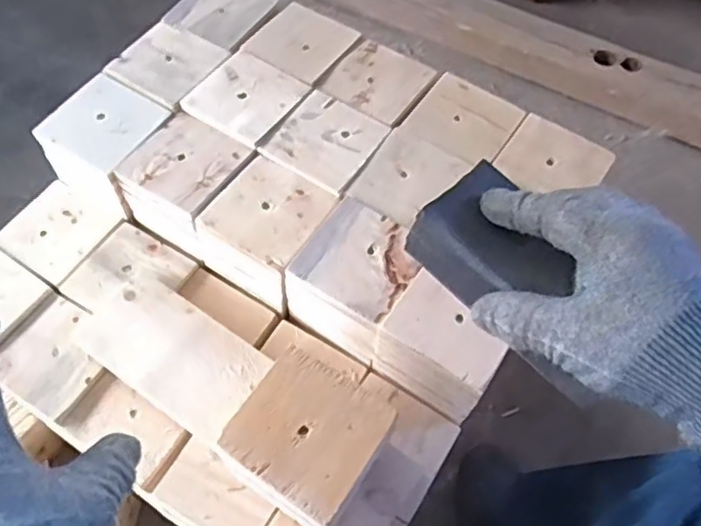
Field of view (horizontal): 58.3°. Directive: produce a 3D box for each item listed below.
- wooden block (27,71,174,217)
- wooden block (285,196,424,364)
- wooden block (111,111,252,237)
[{"bbox_3d":[-0.233,-0.114,0.614,0.100,0.071,0.098,28,64,14],"label":"wooden block"},{"bbox_3d":[0.007,0.017,0.548,0.098,0.085,0.096,34,66,17],"label":"wooden block"},{"bbox_3d":[-0.152,-0.072,0.593,0.099,0.074,0.097,31,65,15],"label":"wooden block"}]

